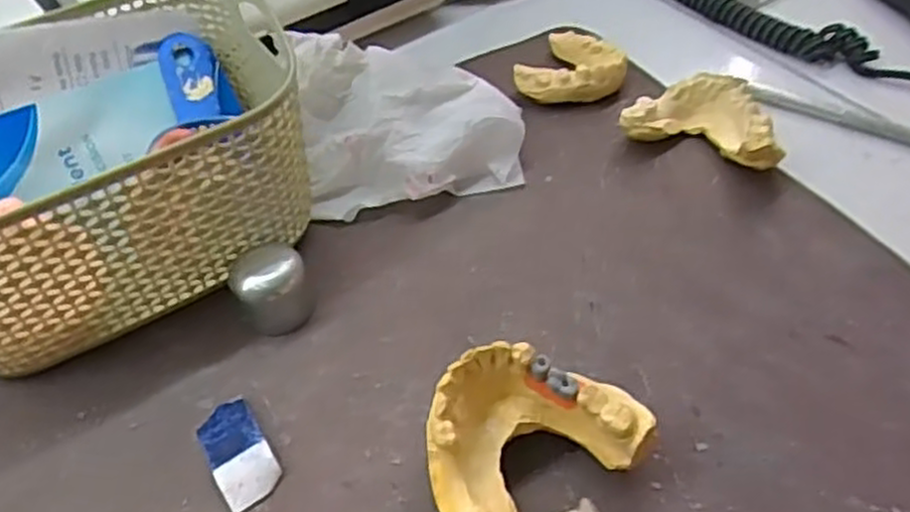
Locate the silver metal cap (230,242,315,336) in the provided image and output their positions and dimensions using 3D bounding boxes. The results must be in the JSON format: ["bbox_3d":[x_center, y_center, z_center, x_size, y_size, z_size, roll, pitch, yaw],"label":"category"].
[{"bbox_3d":[-0.074,0.010,0.310,0.028,0.027,0.031,-18,52,-14],"label":"silver metal cap"}]

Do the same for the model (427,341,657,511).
[{"bbox_3d":[0.023,0.059,0.257,0.070,0.038,0.049,-23,53,-18],"label":"model"}]

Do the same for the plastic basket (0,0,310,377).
[{"bbox_3d":[-0.146,-0.035,0.314,0.156,0.083,0.116,-26,54,-20],"label":"plastic basket"}]

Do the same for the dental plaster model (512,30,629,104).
[{"bbox_3d":[0.064,-0.100,0.410,0.050,0.021,0.057,26,54,21],"label":"dental plaster model"}]

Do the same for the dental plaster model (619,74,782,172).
[{"bbox_3d":[0.121,-0.064,0.369,0.071,0.029,0.047,23,53,19],"label":"dental plaster model"}]

